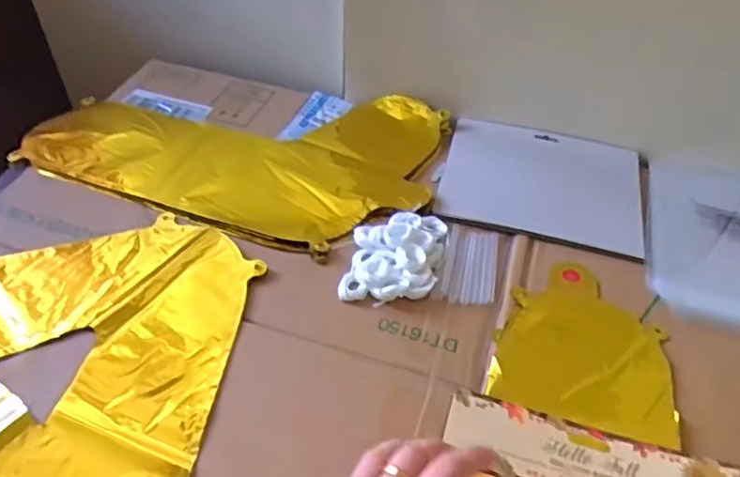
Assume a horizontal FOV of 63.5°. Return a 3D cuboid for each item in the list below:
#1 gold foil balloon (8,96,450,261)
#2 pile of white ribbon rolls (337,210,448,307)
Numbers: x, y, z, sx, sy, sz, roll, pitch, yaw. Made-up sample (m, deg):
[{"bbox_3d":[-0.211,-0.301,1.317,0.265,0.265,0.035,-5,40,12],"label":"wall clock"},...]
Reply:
[{"bbox_3d":[-0.125,-0.103,0.624,0.387,0.030,0.238,18,47,13],"label":"gold foil balloon"},{"bbox_3d":[0.023,0.014,0.508,0.078,0.018,0.100,10,46,5],"label":"pile of white ribbon rolls"}]

